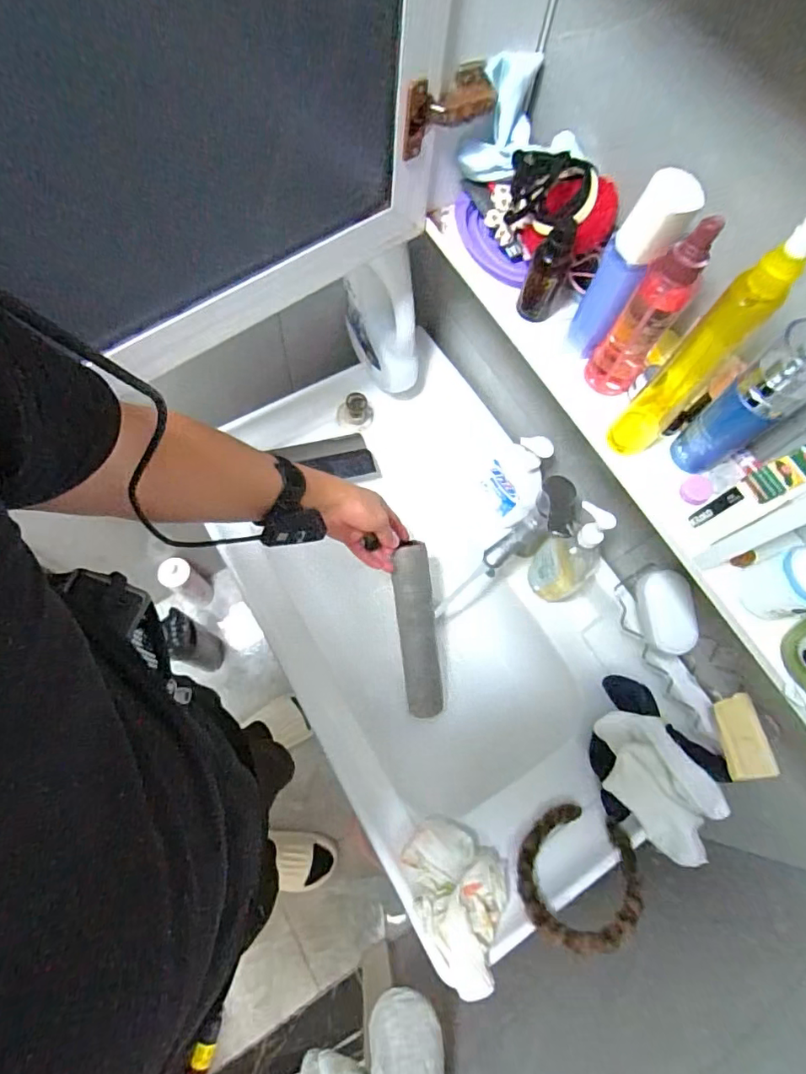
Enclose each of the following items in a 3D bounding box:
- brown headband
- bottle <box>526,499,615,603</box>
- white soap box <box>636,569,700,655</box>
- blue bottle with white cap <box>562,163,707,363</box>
[{"bbox_3d":[0.212,0.408,0.631,0.139,0.022,0.156,0,36,10],"label":"brown headband"},{"bbox_3d":[0.228,0.034,0.702,0.063,0.247,0.087,-41,76,-14],"label":"bottle"},{"bbox_3d":[0.317,0.090,0.623,0.053,0.046,0.098,4,70,-3],"label":"white soap box"},{"bbox_3d":[0.183,-0.215,0.432,0.047,0.157,0.032,27,70,6],"label":"blue bottle with white cap"}]

